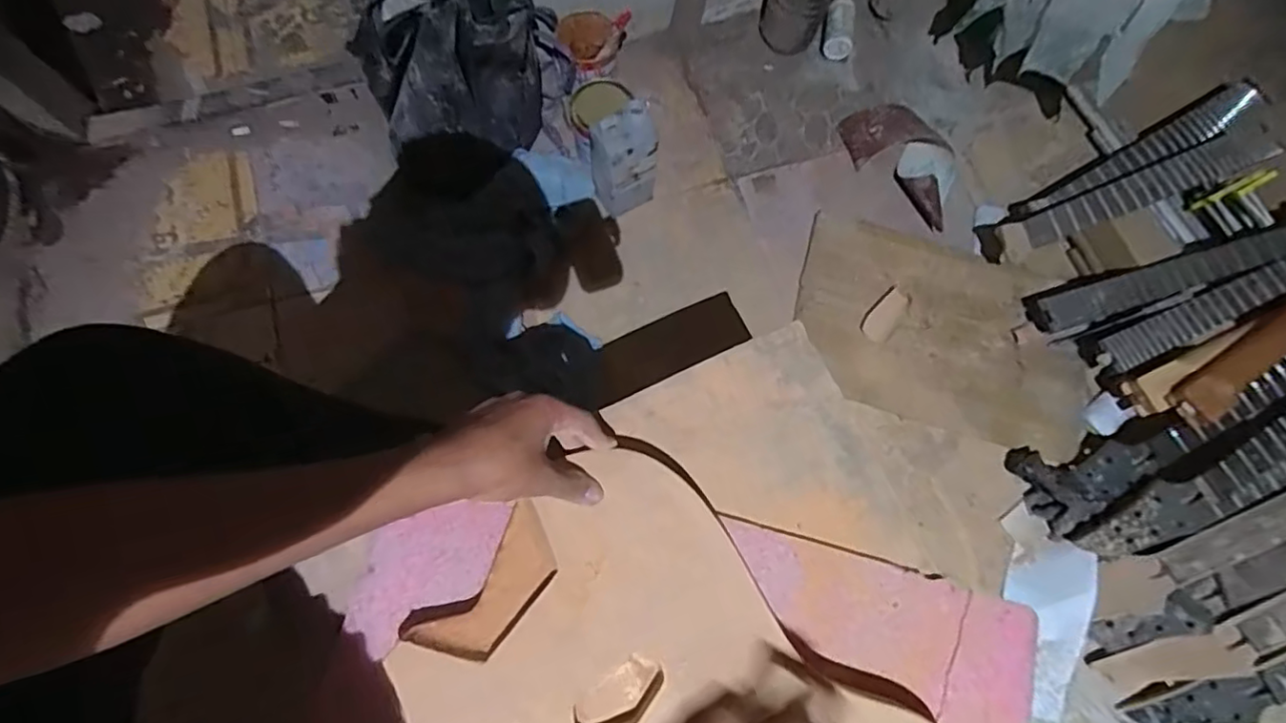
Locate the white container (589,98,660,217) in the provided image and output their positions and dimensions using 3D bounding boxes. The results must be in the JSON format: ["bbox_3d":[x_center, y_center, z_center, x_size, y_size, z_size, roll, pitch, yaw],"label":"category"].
[{"bbox_3d":[-0.034,-0.310,0.971,0.105,0.203,0.065,-35,78,-9],"label":"white container"}]

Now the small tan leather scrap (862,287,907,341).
[{"bbox_3d":[0.403,-0.077,1.017,0.042,0.007,0.100,36,78,8],"label":"small tan leather scrap"}]

